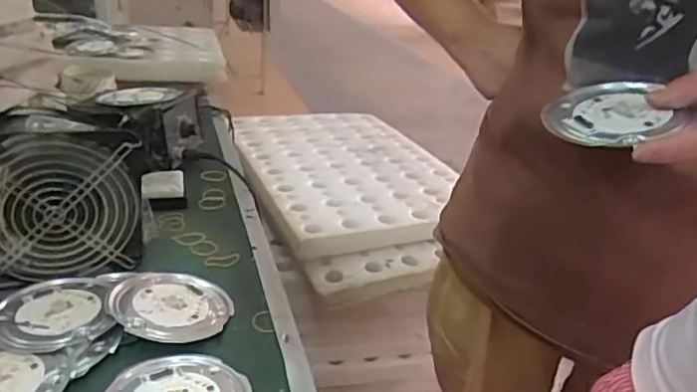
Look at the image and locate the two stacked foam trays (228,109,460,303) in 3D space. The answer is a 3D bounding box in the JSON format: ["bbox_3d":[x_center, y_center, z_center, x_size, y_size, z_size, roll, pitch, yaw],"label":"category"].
[{"bbox_3d":[0.000,-0.028,1.115,0.371,0.076,0.608,-4,27,-21],"label":"two stacked foam trays"}]

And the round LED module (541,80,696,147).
[{"bbox_3d":[0.192,-0.060,0.421,0.089,0.013,0.092,-27,34,-15],"label":"round LED module"}]

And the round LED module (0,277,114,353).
[{"bbox_3d":[-0.253,0.098,0.493,0.092,0.013,0.101,5,25,-2],"label":"round LED module"}]

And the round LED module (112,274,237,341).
[{"bbox_3d":[-0.157,0.093,0.518,0.101,0.020,0.090,-7,28,-26],"label":"round LED module"}]

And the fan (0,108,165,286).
[{"bbox_3d":[-0.267,0.001,0.536,0.162,0.152,0.061,-8,28,-27],"label":"fan"}]

